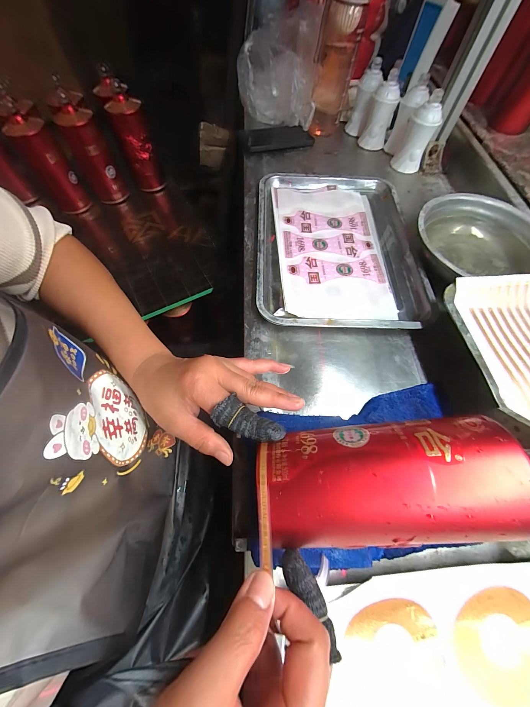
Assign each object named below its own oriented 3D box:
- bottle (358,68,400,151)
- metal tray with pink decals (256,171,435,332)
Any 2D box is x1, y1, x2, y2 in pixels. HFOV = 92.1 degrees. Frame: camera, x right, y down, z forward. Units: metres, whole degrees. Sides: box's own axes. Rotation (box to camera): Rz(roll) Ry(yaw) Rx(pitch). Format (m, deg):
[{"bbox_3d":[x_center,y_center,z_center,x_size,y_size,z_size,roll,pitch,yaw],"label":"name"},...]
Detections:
[{"bbox_3d":[0.245,-0.510,0.544,0.056,0.110,0.062,15,64,9],"label":"bottle"},{"bbox_3d":[0.115,-0.186,0.420,0.249,0.027,0.332,0,64,0],"label":"metal tray with pink decals"}]

